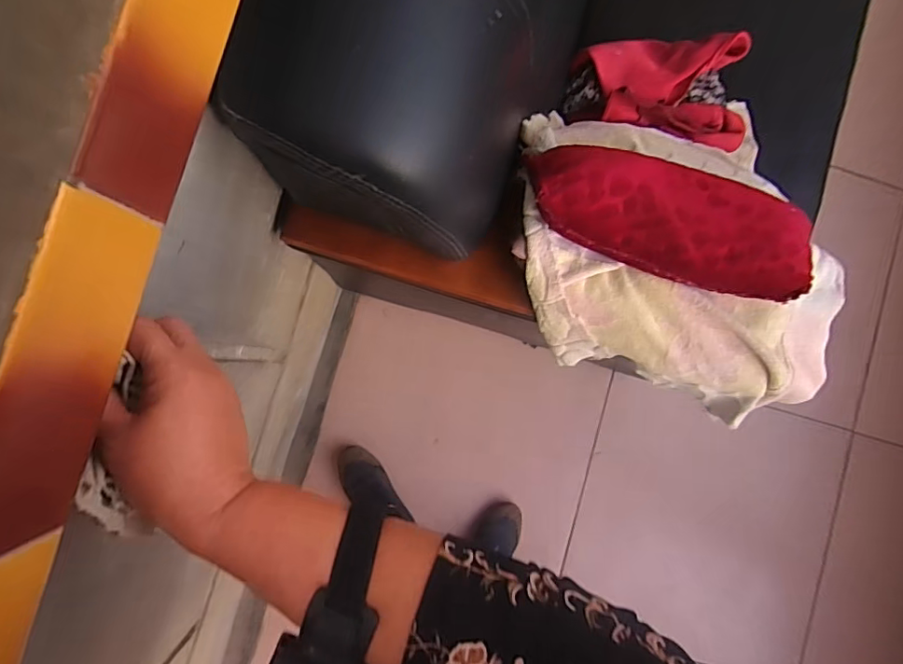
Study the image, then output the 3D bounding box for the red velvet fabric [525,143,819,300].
[{"bbox_3d":[0.238,-0.121,0.560,0.316,0.075,0.130,9,87,-5],"label":"red velvet fabric"}]

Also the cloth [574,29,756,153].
[{"bbox_3d":[0.311,-0.354,0.772,0.256,0.053,0.147,2,87,-5],"label":"cloth"}]

